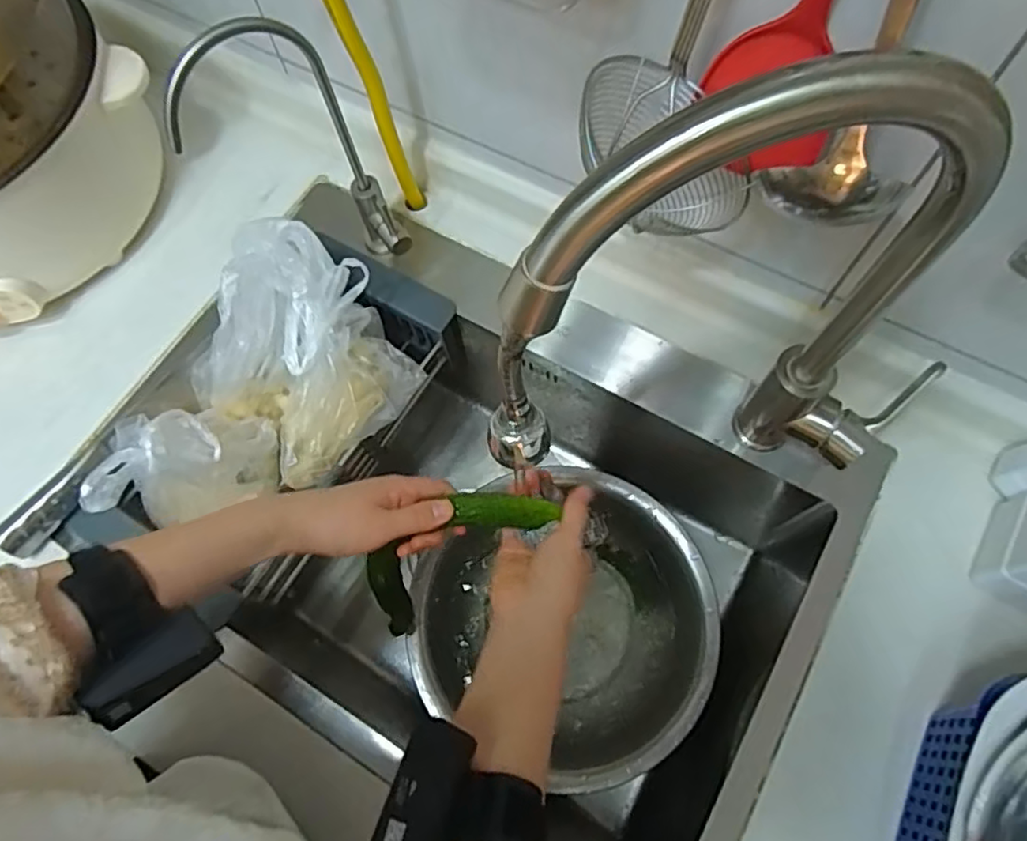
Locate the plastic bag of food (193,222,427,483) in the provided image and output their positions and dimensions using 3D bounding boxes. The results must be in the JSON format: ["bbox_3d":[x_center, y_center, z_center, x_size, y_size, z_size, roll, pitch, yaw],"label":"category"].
[{"bbox_3d":[-0.196,-0.055,0.587,0.168,0.146,0.172,43,76,15],"label":"plastic bag of food"}]

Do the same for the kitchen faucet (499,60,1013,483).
[{"bbox_3d":[0.136,-0.034,0.373,0.297,0.364,0.058,-10,69,-3],"label":"kitchen faucet"}]

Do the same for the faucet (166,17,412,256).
[{"bbox_3d":[-0.178,-0.203,0.528,0.136,0.271,0.056,-19,70,-6],"label":"faucet"}]

